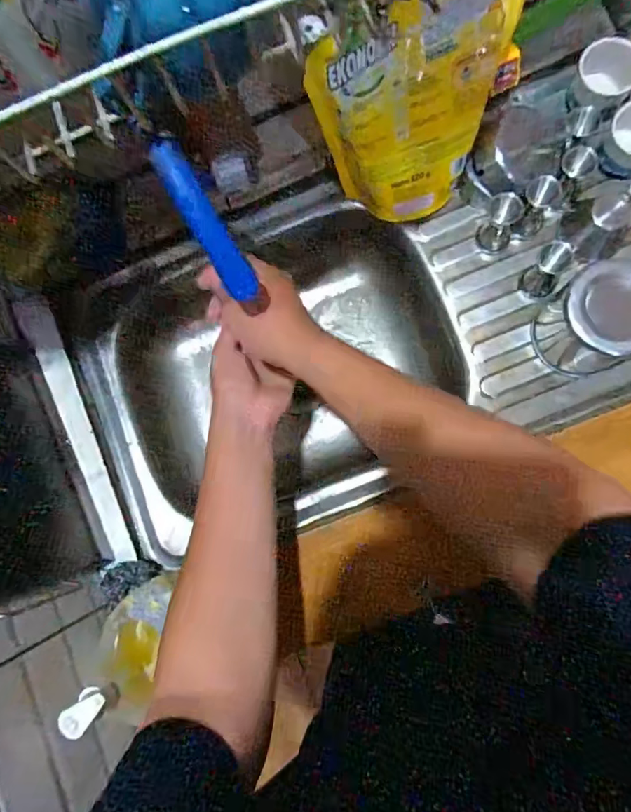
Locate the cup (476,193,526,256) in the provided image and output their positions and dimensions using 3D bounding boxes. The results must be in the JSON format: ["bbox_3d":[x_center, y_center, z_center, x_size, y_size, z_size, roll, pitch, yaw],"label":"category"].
[{"bbox_3d":[0.210,-0.208,0.565,0.037,0.076,0.041,31,88,7],"label":"cup"}]

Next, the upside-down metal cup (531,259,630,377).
[{"bbox_3d":[0.292,-0.089,0.516,0.091,0.100,0.091,-1,85,6],"label":"upside-down metal cup"}]

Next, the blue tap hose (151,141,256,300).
[{"bbox_3d":[-0.071,-0.120,0.336,0.018,0.022,0.110,-29,121,2],"label":"blue tap hose"}]

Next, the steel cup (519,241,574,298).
[{"bbox_3d":[0.254,-0.148,0.551,0.036,0.073,0.037,-1,85,6],"label":"steel cup"}]

